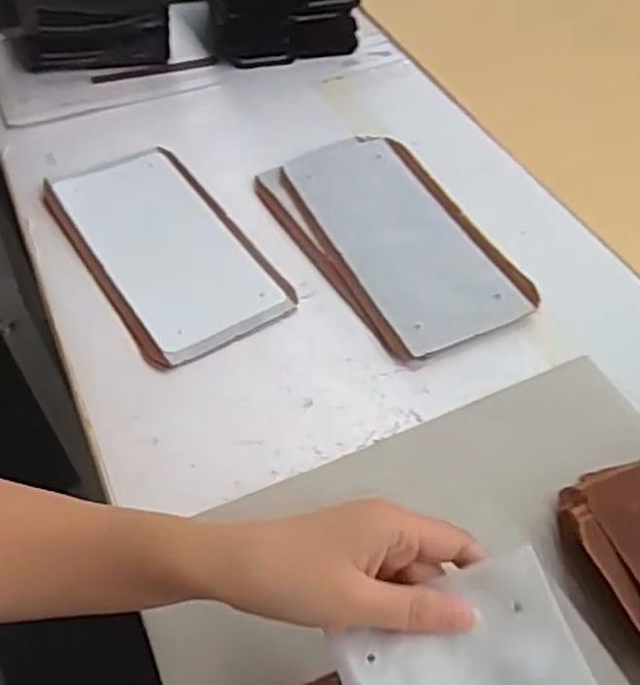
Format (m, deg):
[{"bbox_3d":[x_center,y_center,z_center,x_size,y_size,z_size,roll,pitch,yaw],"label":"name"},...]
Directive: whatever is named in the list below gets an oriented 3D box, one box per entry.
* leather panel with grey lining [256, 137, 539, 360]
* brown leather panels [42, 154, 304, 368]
[{"bbox_3d":[0.066,-0.096,0.627,0.147,0.010,0.248,-24,55,-17],"label":"leather panel with grey lining"},{"bbox_3d":[-0.136,-0.088,0.619,0.128,0.016,0.249,-28,56,-20],"label":"brown leather panels"}]

